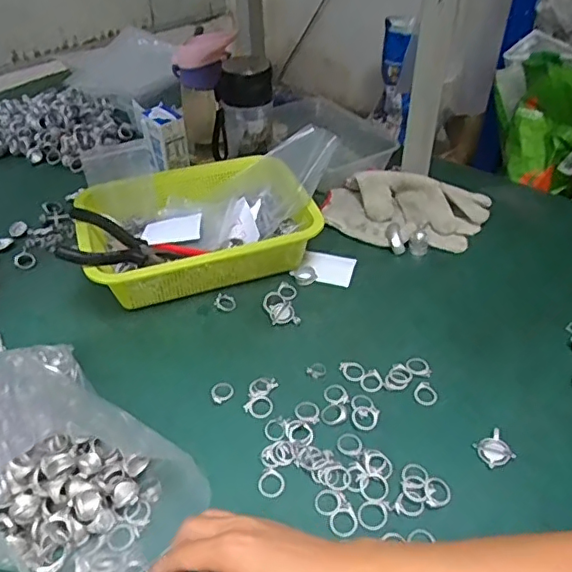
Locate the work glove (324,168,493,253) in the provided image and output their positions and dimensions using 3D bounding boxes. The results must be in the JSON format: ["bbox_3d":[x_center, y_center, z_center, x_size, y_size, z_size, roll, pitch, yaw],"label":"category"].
[{"bbox_3d":[0.158,-0.102,0.746,0.218,0.043,0.130,7,42,8],"label":"work glove"}]

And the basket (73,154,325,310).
[{"bbox_3d":[-0.108,-0.071,0.686,0.269,0.069,0.194,-14,43,-15],"label":"basket"}]

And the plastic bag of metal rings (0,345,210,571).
[{"bbox_3d":[-0.206,0.149,0.464,0.268,0.049,0.186,28,49,28],"label":"plastic bag of metal rings"}]

